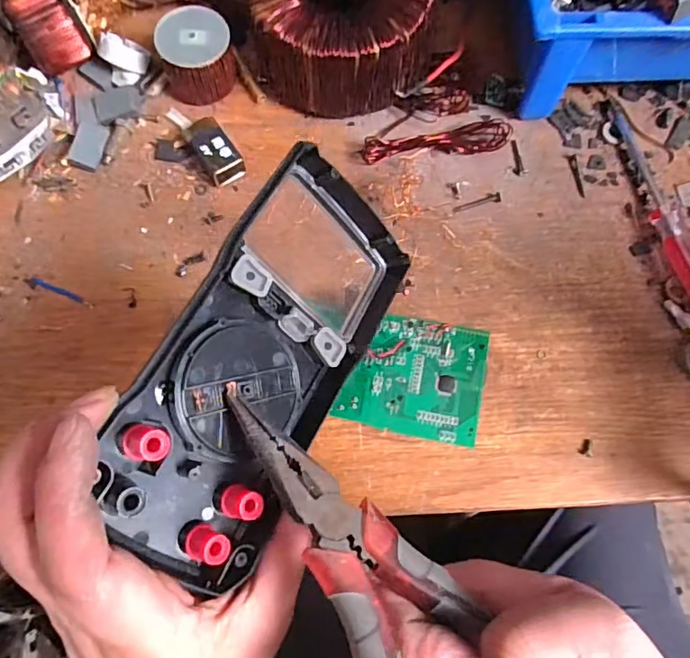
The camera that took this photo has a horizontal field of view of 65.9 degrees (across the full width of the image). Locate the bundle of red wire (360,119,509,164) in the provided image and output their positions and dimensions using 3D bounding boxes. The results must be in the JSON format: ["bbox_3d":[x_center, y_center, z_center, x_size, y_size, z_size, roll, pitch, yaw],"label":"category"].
[{"bbox_3d":[0.066,-0.135,0.383,0.105,0.012,0.019,-7,75,-2],"label":"bundle of red wire"}]

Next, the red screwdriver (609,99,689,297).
[{"bbox_3d":[0.219,-0.089,0.366,0.022,0.019,0.171,-11,75,-3],"label":"red screwdriver"}]

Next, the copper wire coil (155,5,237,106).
[{"bbox_3d":[-0.107,-0.196,0.387,0.051,0.042,0.053,0,75,0],"label":"copper wire coil"}]

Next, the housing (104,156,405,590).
[{"bbox_3d":[-0.027,0.009,0.223,0.081,0.025,0.181,41,62,-28],"label":"housing"}]

